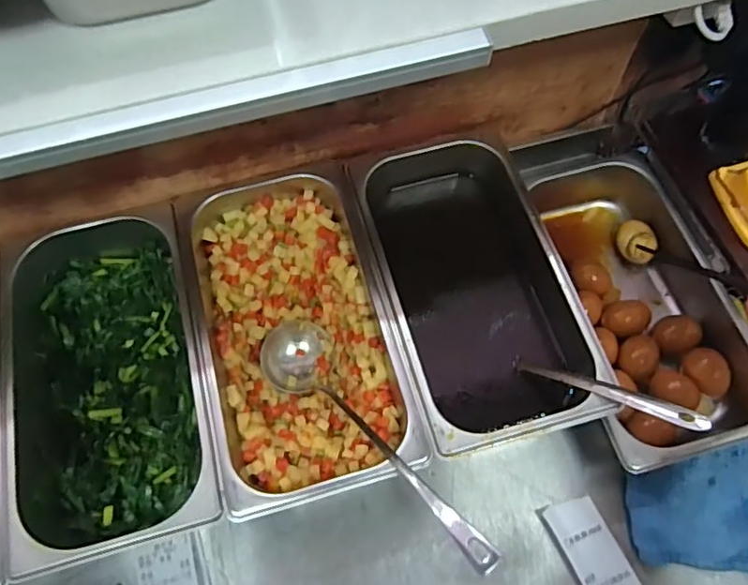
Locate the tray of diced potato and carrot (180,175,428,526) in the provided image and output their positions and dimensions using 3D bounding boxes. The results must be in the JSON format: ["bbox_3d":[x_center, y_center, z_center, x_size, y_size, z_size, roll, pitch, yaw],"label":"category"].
[{"bbox_3d":[-0.077,0.038,0.583,0.180,0.085,0.329,-15,63,-5],"label":"tray of diced potato and carrot"}]

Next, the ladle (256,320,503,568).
[{"bbox_3d":[-0.004,0.120,0.512,0.068,0.043,0.297,-39,47,-16],"label":"ladle"}]

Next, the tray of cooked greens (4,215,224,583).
[{"bbox_3d":[-0.248,0.077,0.568,0.167,0.087,0.335,-16,63,-5],"label":"tray of cooked greens"}]

